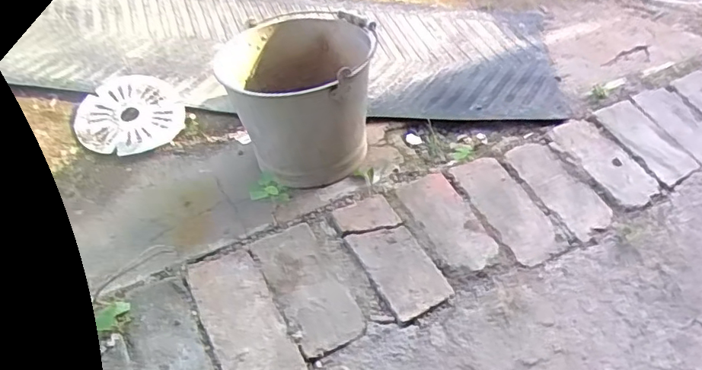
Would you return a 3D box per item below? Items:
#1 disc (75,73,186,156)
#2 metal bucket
[{"bbox_3d":[-0.518,-0.174,1.295,0.235,0.030,0.263,-28,55,-23],"label":"disc"},{"bbox_3d":[-0.095,-0.188,1.138,0.285,0.257,0.312,0,48,-1],"label":"metal bucket"}]

